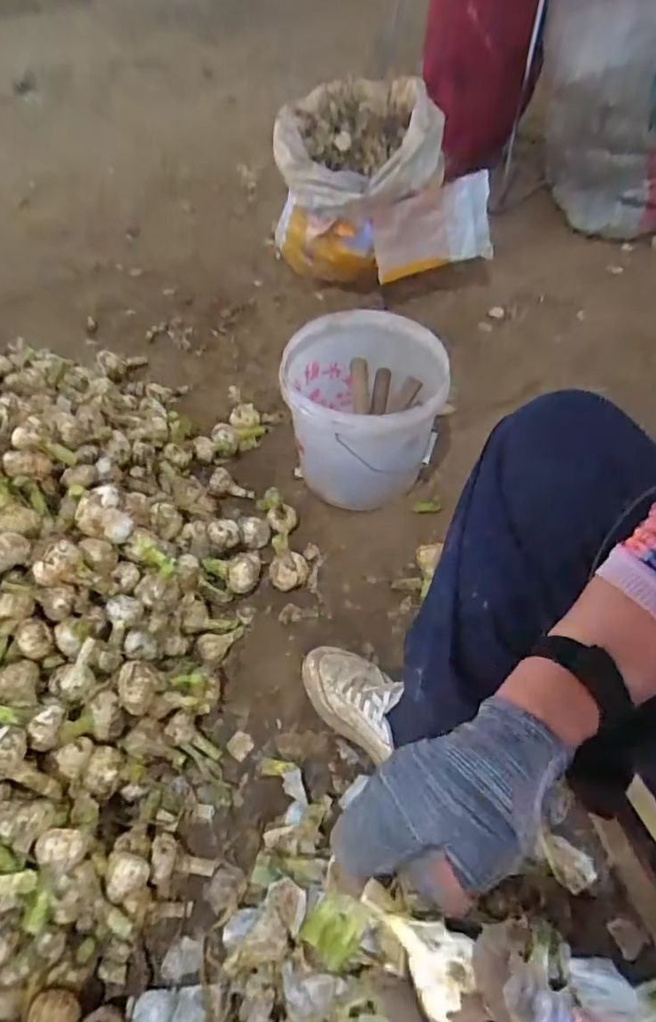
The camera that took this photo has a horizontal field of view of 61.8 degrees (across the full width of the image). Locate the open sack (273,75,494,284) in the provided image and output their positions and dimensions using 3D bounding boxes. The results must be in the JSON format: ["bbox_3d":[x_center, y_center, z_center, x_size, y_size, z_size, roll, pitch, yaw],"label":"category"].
[{"bbox_3d":[0.110,-0.652,1.133,0.452,0.317,0.242,-5,54,1],"label":"open sack"}]

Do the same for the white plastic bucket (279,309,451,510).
[{"bbox_3d":[0.058,-0.151,0.888,0.232,0.222,0.247,-2,54,3],"label":"white plastic bucket"}]

